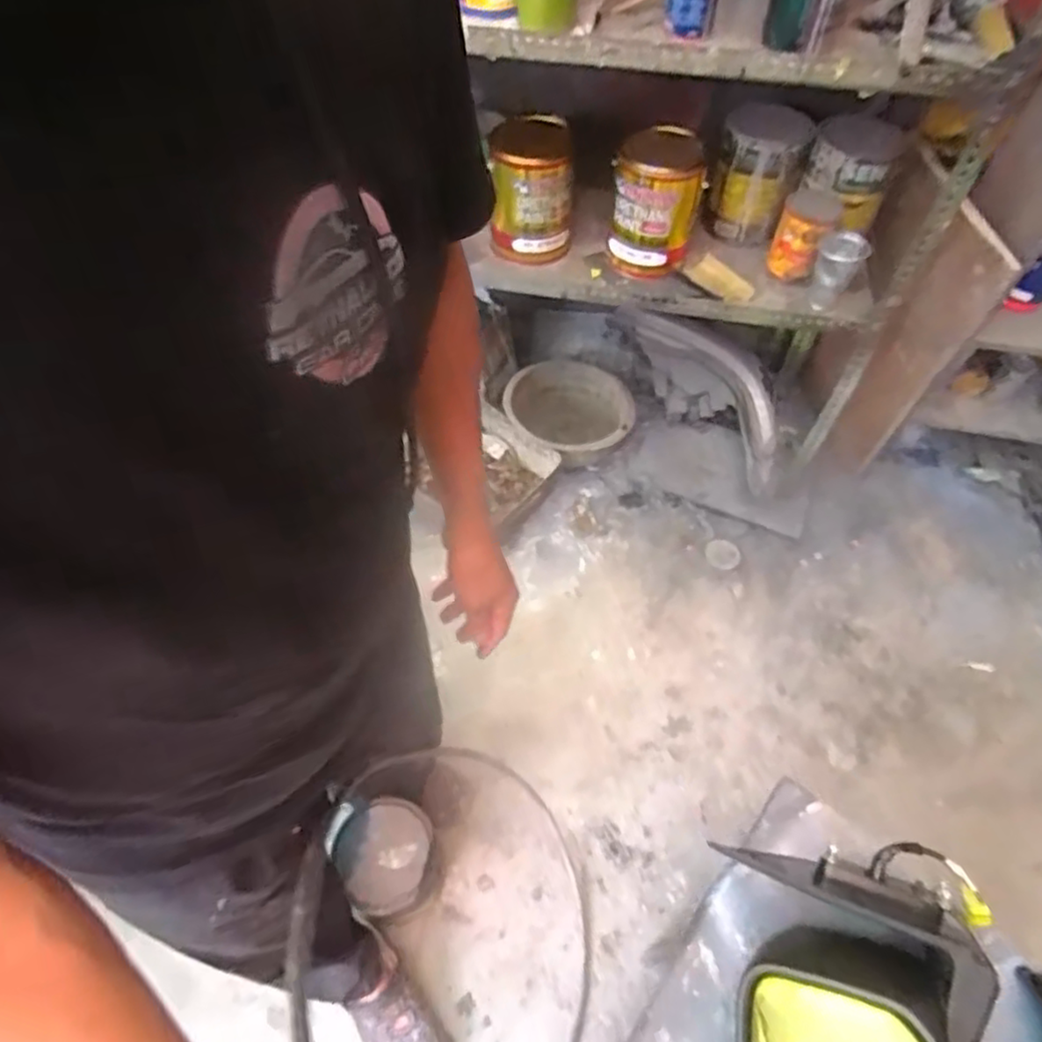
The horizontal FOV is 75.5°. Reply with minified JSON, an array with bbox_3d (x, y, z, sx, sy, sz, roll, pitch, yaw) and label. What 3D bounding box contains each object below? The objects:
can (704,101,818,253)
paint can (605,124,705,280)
[{"bbox_3d":[0.455,-0.667,1.322,0.156,0.219,0.138,17,56,9],"label":"can"},{"bbox_3d":[0.244,-0.578,1.234,0.161,0.210,0.148,8,55,3],"label":"paint can"}]

